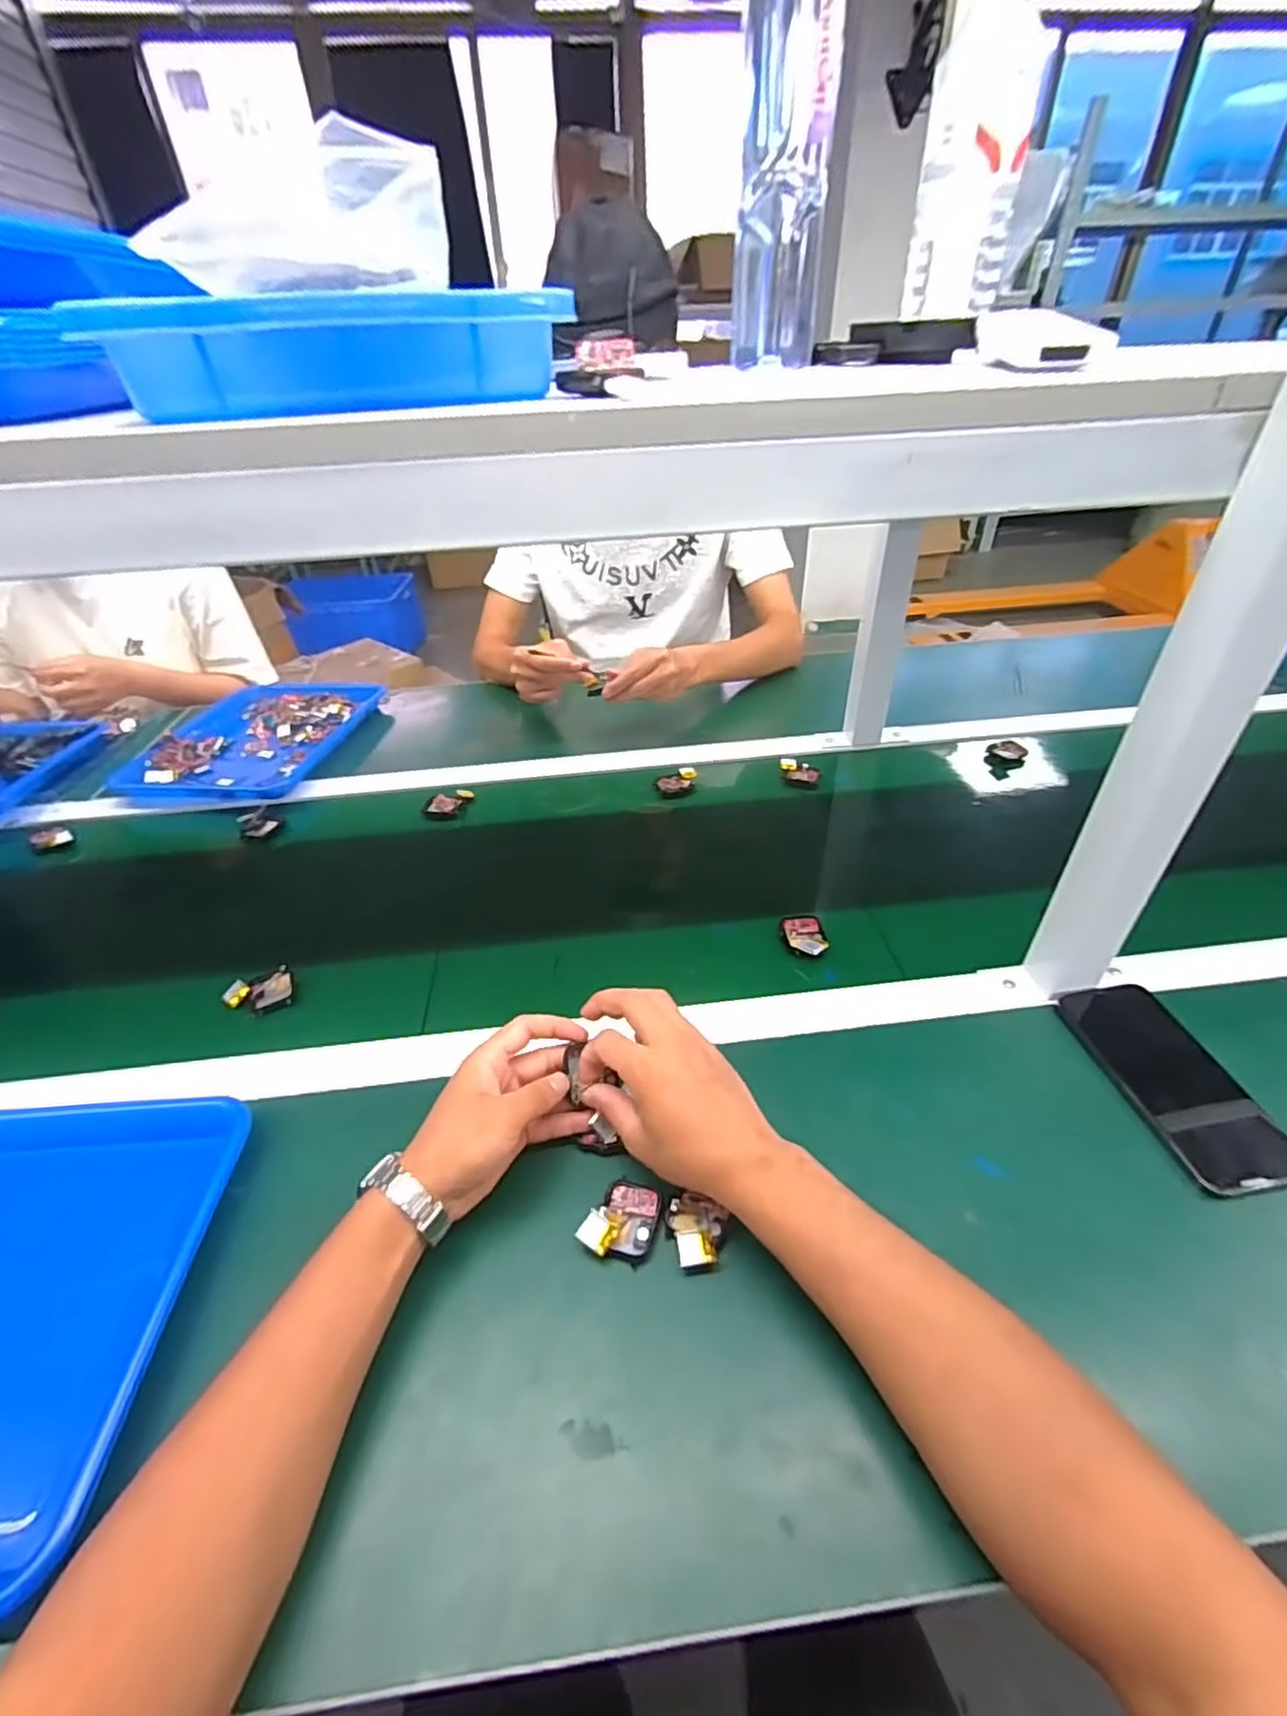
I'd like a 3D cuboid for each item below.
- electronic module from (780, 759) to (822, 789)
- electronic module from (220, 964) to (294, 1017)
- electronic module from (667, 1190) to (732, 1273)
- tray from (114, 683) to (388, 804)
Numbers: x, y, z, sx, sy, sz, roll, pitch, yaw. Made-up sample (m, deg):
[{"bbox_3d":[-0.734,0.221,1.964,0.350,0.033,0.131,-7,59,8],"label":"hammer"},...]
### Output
[{"bbox_3d":[0.196,-0.106,0.834,0.049,0.019,0.038,7,39,12],"label":"electronic module"},{"bbox_3d":[-0.334,0.120,0.580,0.051,0.017,0.040,-19,41,-19],"label":"electronic module"},{"bbox_3d":[0.035,0.229,0.412,0.035,0.013,0.041,-8,38,-6],"label":"electronic module"},{"bbox_3d":[-0.549,-0.176,0.958,0.255,0.030,0.310,1,38,5],"label":"tray"}]

